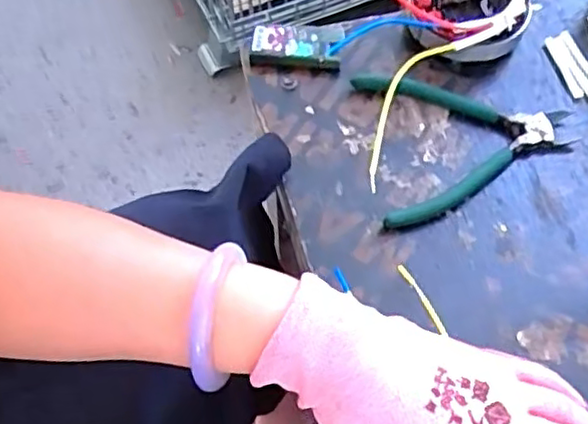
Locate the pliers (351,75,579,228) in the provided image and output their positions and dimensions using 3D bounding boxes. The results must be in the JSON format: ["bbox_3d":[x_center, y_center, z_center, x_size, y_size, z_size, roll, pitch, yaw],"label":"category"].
[{"bbox_3d":[0.119,-0.049,0.450,0.138,0.012,0.116,-5,59,-3],"label":"pliers"}]

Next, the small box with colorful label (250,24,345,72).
[{"bbox_3d":[0.002,-0.122,0.493,0.064,0.017,0.031,7,59,4],"label":"small box with colorful label"}]

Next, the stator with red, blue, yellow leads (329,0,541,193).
[{"bbox_3d":[0.082,-0.125,0.464,0.196,0.071,0.104,-40,67,-22],"label":"stator with red, blue, yellow leads"}]

